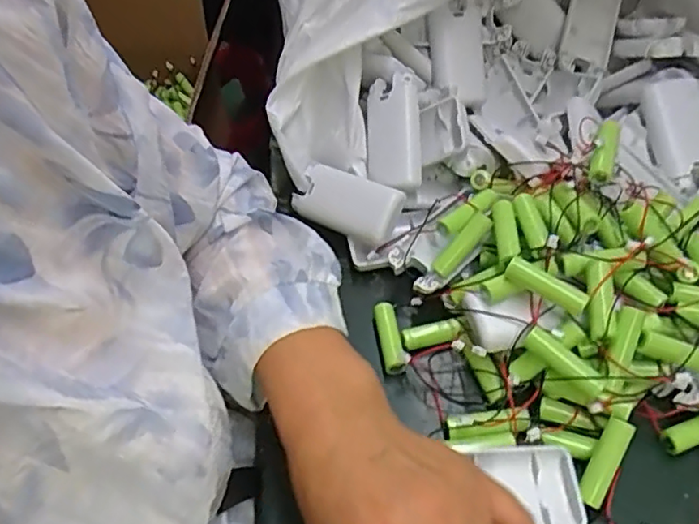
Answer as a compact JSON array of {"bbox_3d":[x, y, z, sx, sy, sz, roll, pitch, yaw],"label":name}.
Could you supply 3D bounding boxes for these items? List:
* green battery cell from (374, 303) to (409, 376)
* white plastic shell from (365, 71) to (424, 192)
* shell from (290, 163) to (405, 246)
[{"bbox_3d":[0.027,0.051,0.407,0.014,0.017,0.050,-10,49,-3],"label":"green battery cell"},{"bbox_3d":[0.033,-0.100,0.464,0.044,0.014,0.090,-4,83,35],"label":"white plastic shell"},{"bbox_3d":[-0.002,-0.046,0.458,0.088,0.015,0.045,26,93,31],"label":"shell"}]

